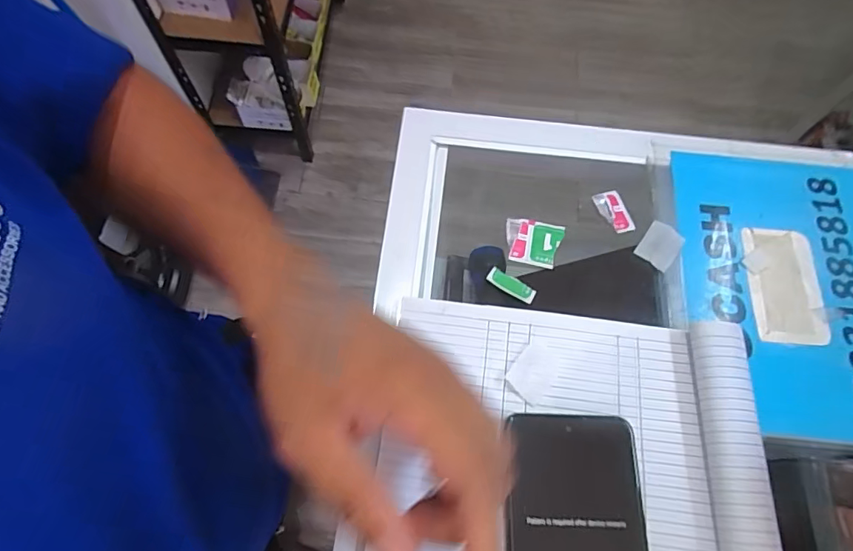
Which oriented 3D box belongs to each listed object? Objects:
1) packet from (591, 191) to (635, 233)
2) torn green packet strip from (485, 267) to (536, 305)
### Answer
[{"bbox_3d":[0.141,-0.047,0.363,0.022,0.009,0.032,-18,69,-10],"label":"packet"},{"bbox_3d":[0.059,0.007,0.334,0.034,0.006,0.011,29,69,10],"label":"torn green packet strip"}]

